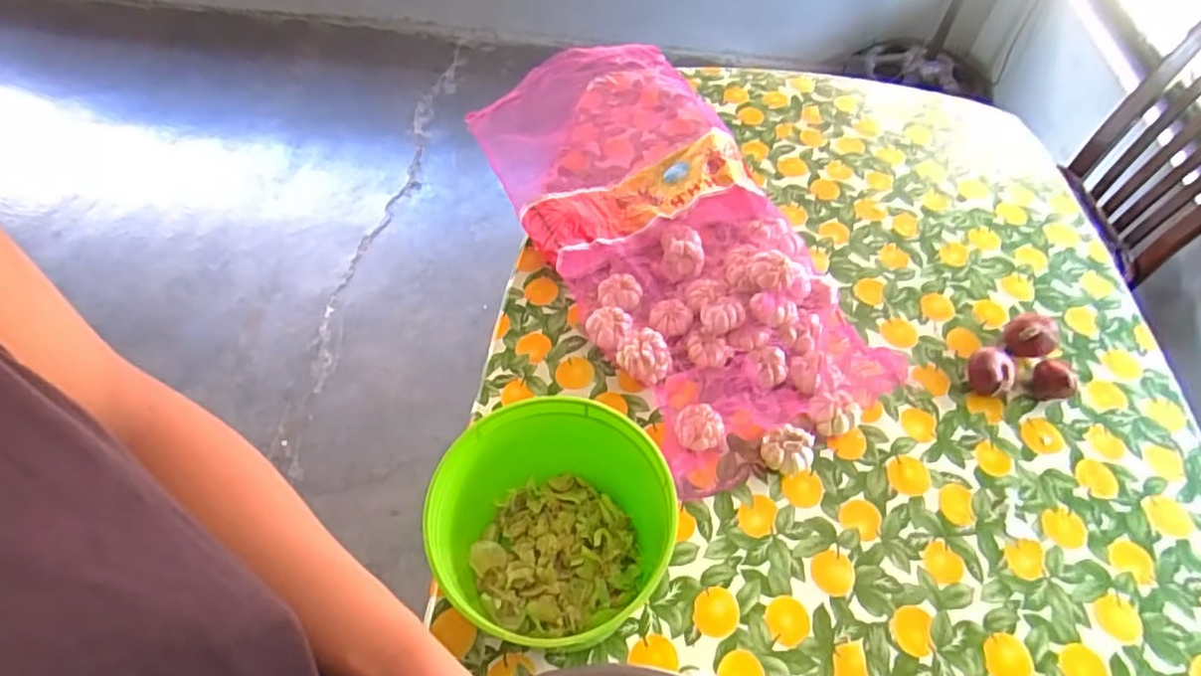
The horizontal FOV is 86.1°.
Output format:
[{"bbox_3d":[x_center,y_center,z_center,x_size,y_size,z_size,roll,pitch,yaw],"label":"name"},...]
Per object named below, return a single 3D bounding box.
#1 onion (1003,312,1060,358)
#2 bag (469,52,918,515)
[{"bbox_3d":[0.564,0.000,0.849,0.060,0.054,0.060,0,54,-1],"label":"onion"},{"bbox_3d":[0.090,-0.176,0.953,0.363,0.106,0.803,-18,56,-14],"label":"bag"}]

